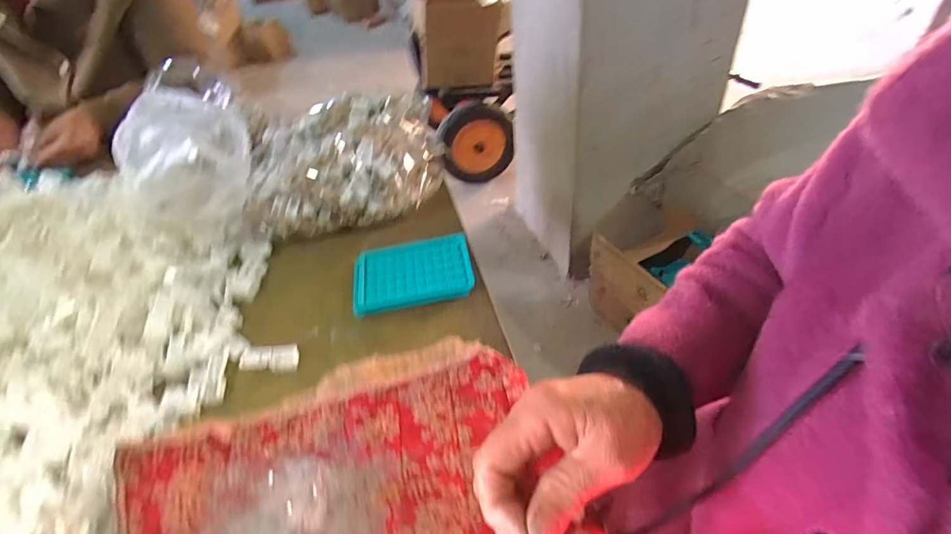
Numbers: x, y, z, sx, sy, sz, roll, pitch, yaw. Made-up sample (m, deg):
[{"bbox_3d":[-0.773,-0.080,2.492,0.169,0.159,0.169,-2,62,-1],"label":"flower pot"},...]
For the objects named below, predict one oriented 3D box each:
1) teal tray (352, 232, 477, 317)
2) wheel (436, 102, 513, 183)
[{"bbox_3d":[-0.075,0.005,0.562,0.138,0.017,0.096,-10,42,-4],"label":"teal tray"},{"bbox_3d":[0.002,-0.469,1.853,0.299,0.290,0.071,-16,42,-11],"label":"wheel"}]

